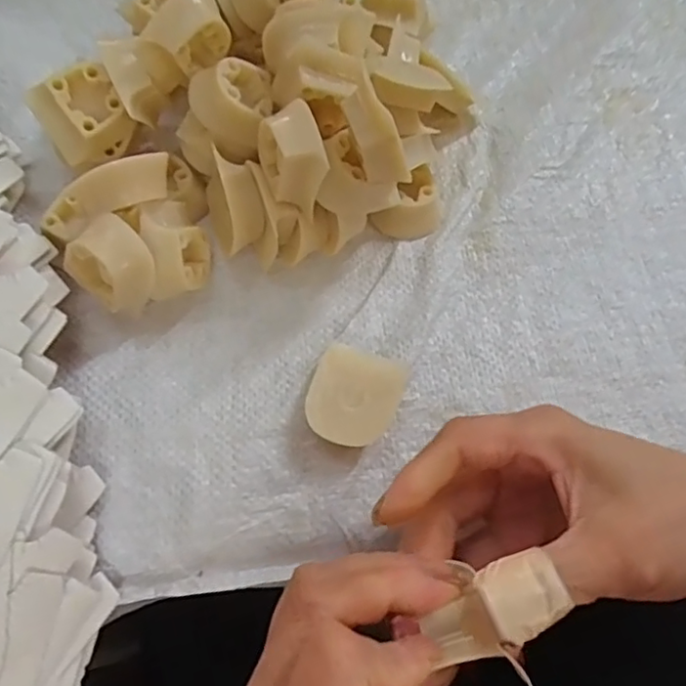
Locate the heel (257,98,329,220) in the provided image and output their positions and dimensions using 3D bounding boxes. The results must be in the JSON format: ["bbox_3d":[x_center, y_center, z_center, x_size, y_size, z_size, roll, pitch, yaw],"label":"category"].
[{"bbox_3d":[-0.022,-0.080,0.262,0.025,0.036,0.037,-16,72,-9],"label":"heel"}]

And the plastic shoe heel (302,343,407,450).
[{"bbox_3d":[0.005,0.024,0.275,0.040,0.019,0.048,20,69,5],"label":"plastic shoe heel"}]

